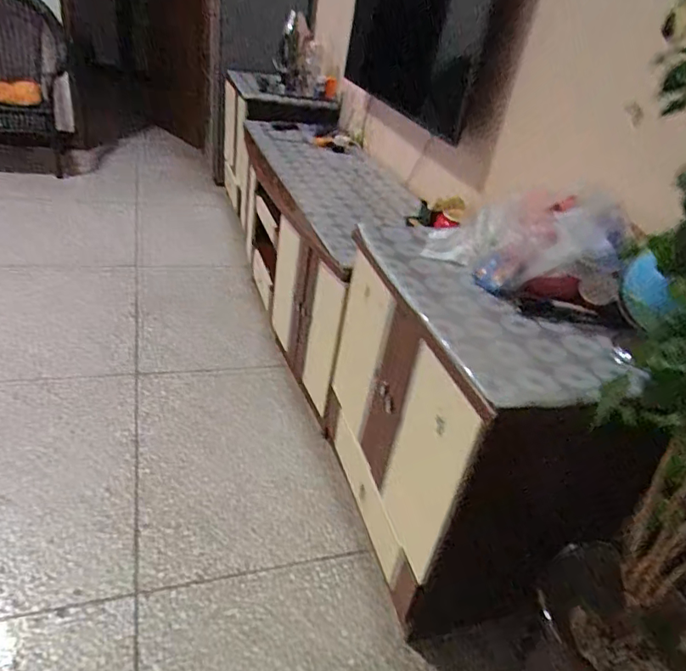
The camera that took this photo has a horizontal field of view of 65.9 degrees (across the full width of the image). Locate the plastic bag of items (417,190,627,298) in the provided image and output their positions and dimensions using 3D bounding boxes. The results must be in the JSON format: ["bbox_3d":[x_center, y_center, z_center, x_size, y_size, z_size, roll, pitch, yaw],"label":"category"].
[{"bbox_3d":[0.367,-0.210,1.114,0.395,0.219,0.149,24,35,21],"label":"plastic bag of items"}]

